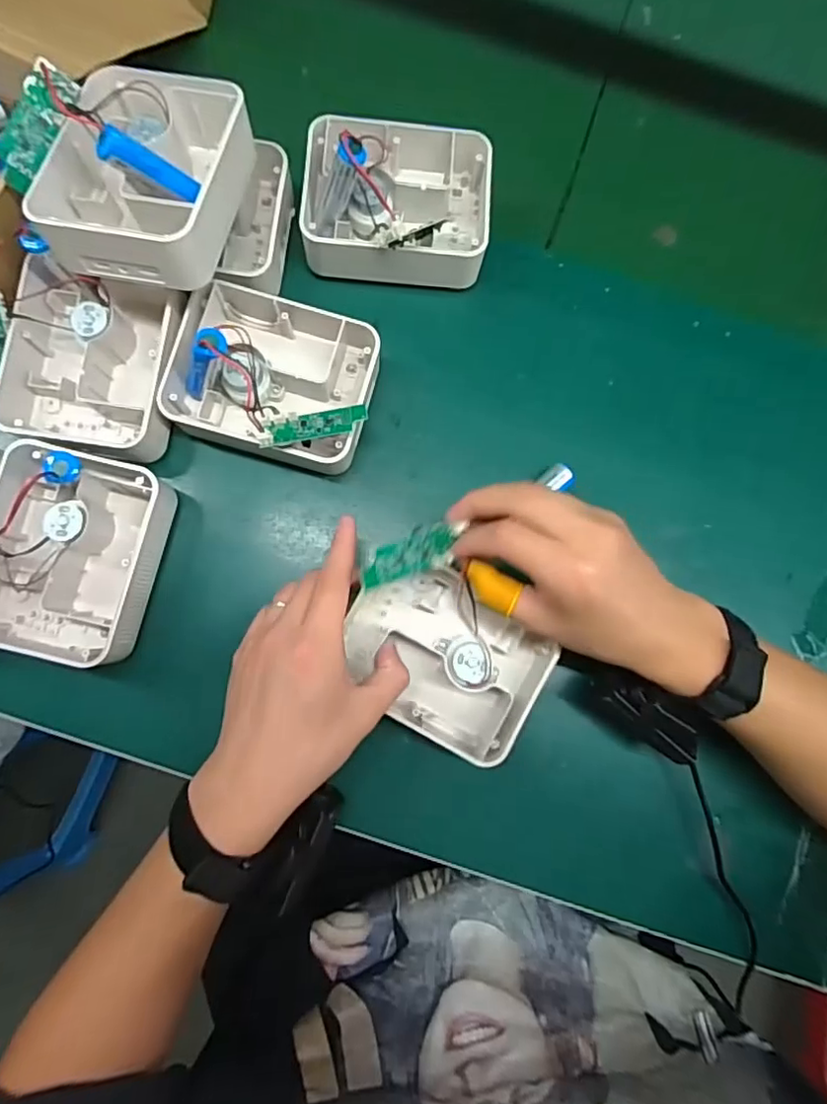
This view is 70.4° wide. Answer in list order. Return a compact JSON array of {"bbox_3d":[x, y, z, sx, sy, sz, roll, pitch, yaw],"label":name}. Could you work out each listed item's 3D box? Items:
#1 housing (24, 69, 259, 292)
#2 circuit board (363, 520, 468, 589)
[{"bbox_3d":[-0.162,-0.229,0.355,0.104,0.048,0.126,14,83,-2],"label":"housing"},{"bbox_3d":[-0.001,0.001,0.335,0.059,0.005,0.023,-22,104,-23],"label":"circuit board"}]

